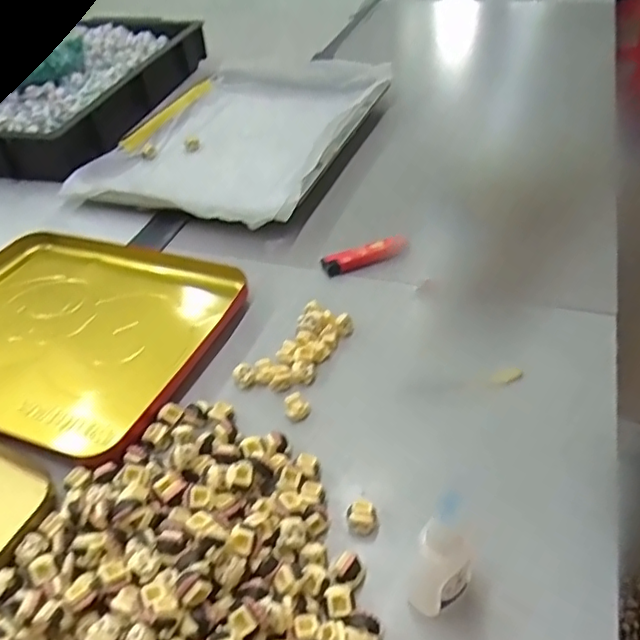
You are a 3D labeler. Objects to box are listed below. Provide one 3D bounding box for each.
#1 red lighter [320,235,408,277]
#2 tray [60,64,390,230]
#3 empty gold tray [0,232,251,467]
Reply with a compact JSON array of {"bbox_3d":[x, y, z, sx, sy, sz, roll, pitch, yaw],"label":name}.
[{"bbox_3d":[0.040,-0.058,0.519,0.076,0.009,0.021,-17,43,-12],"label":"red lighter"},{"bbox_3d":[-0.079,-0.228,0.706,0.258,0.028,0.407,11,44,18],"label":"tray"},{"bbox_3d":[-0.204,0.003,0.475,0.252,0.016,0.196,14,45,21],"label":"empty gold tray"}]

